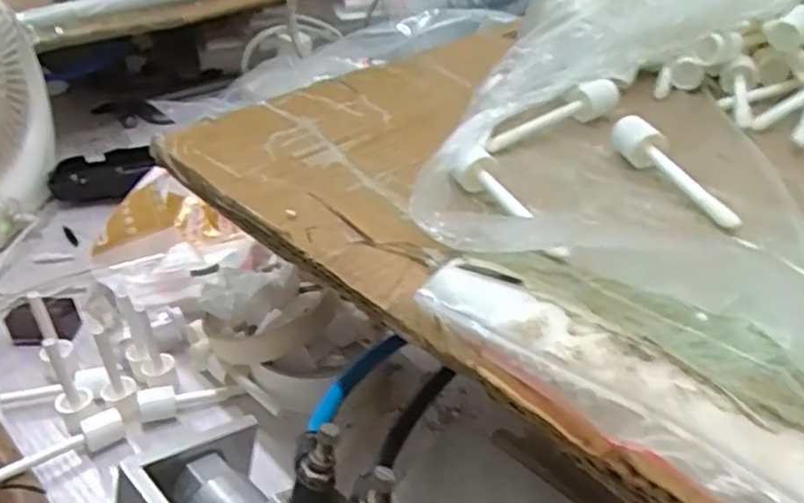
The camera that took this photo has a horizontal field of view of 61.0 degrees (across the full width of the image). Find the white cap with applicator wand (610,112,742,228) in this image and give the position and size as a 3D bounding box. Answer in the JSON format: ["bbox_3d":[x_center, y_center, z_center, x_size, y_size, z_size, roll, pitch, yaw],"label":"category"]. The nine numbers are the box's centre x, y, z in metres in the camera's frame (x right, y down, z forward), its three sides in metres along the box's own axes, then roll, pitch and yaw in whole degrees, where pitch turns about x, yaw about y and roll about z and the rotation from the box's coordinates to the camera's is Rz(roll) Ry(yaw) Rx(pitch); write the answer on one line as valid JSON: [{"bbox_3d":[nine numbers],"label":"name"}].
[{"bbox_3d":[0.123,-0.037,0.304,0.016,0.017,0.082,-15,37,-16],"label":"white cap with applicator wand"}]

